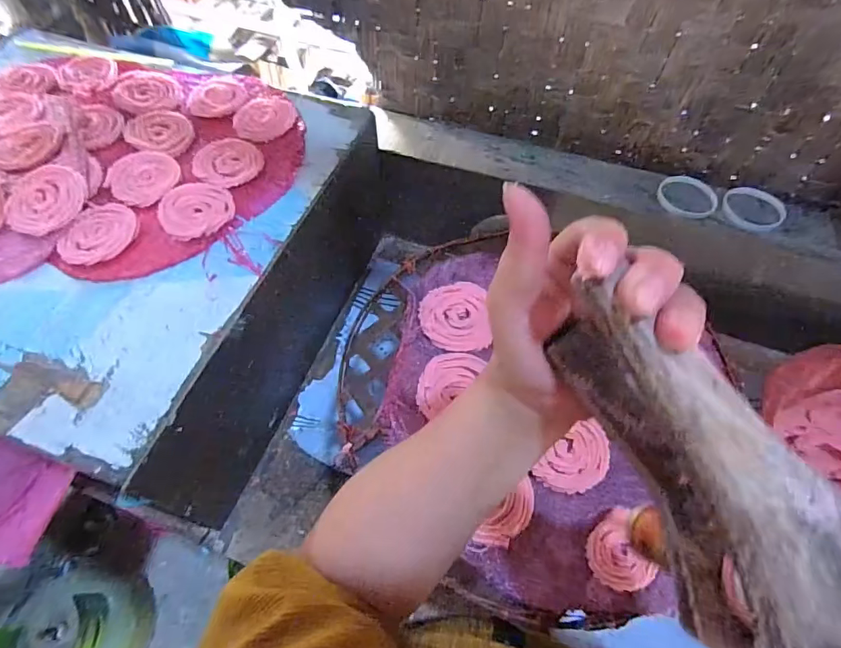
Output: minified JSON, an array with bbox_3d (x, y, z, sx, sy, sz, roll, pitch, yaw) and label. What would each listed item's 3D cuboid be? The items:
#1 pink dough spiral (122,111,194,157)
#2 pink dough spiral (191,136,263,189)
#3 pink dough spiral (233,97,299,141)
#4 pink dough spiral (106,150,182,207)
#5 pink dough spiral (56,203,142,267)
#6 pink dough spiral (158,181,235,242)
[{"bbox_3d":[-0.327,-0.244,0.587,0.079,0.009,0.074,2,60,-3],"label":"pink dough spiral"},{"bbox_3d":[-0.235,-0.199,0.563,0.076,0.004,0.080,2,60,-3],"label":"pink dough spiral"},{"bbox_3d":[-0.205,-0.272,0.607,0.072,0.007,0.088,31,63,13],"label":"pink dough spiral"},{"bbox_3d":[-0.327,-0.175,0.545,0.078,0.005,0.078,2,60,-3],"label":"pink dough spiral"},{"bbox_3d":[-0.347,-0.100,0.499,0.078,0.005,0.078,-27,66,-18],"label":"pink dough spiral"},{"bbox_3d":[-0.252,-0.130,0.521,0.078,0.004,0.083,-23,64,-16],"label":"pink dough spiral"}]

